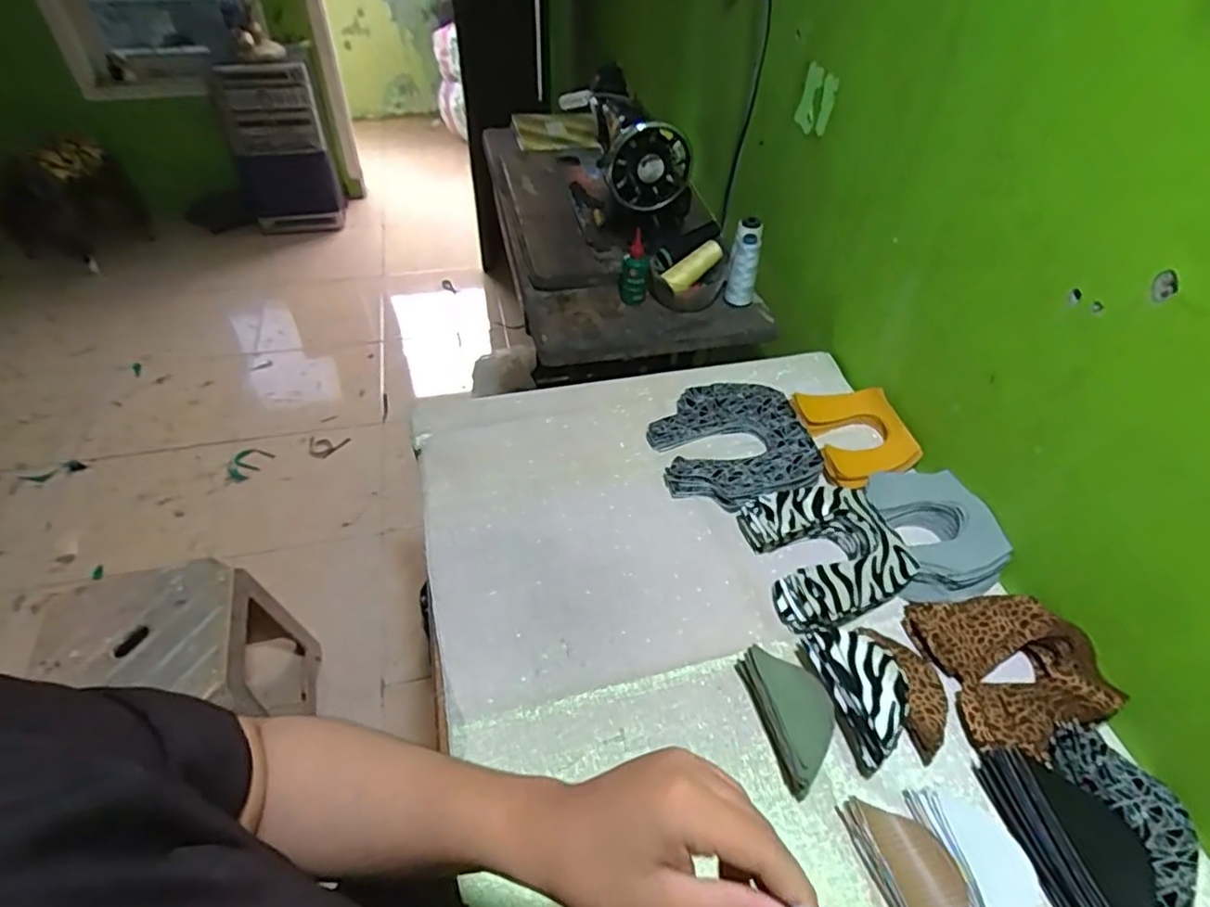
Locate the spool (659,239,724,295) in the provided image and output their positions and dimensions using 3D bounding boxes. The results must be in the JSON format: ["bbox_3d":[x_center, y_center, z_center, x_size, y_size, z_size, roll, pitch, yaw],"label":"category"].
[{"bbox_3d":[0.143,-0.300,1.043,0.113,0.034,0.033,-39,58,-11],"label":"spool"}]

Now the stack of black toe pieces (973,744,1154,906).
[{"bbox_3d":[0.380,0.309,0.521,0.086,0.042,0.149,-9,48,-11],"label":"stack of black toe pieces"}]

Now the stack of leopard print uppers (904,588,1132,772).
[{"bbox_3d":[0.390,0.197,0.617,0.138,0.042,0.158,-6,47,-9],"label":"stack of leopard print uppers"}]

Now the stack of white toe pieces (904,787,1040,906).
[{"bbox_3d":[0.305,0.322,0.517,0.077,0.022,0.118,-11,48,-13],"label":"stack of white toe pieces"}]

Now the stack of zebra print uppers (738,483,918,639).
[{"bbox_3d":[0.240,0.108,0.707,0.146,0.047,0.157,-11,48,-13],"label":"stack of zebra print uppers"}]

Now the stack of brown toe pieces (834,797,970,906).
[{"bbox_3d":[0.242,0.330,0.509,0.057,0.023,0.123,-12,49,-15],"label":"stack of brown toe pieces"}]

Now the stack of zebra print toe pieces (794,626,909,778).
[{"bbox_3d":[0.232,0.211,0.591,0.061,0.049,0.126,-9,48,-12],"label":"stack of zebra print toe pieces"}]

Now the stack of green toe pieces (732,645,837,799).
[{"bbox_3d":[0.166,0.234,0.583,0.054,0.052,0.119,-6,48,-9],"label":"stack of green toe pieces"}]

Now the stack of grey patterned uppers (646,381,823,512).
[{"bbox_3d":[0.161,-0.011,0.829,0.190,0.043,0.201,-9,48,-12],"label":"stack of grey patterned uppers"}]

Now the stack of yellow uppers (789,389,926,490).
[{"bbox_3d":[0.323,-0.023,0.837,0.124,0.034,0.158,-4,47,-7],"label":"stack of yellow uppers"}]

